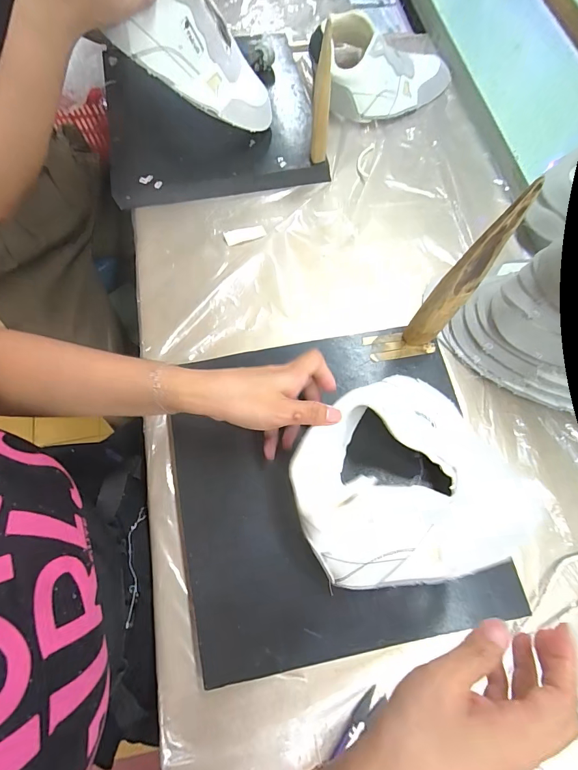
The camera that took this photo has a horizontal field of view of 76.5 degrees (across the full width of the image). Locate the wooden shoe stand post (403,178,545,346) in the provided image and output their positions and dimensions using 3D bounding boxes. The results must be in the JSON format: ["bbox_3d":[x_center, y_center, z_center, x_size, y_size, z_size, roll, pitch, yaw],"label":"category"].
[{"bbox_3d":[0.148,-0.083,0.334,0.030,0.221,0.027,-41,76,-14],"label":"wooden shoe stand post"}]

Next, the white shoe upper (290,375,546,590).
[{"bbox_3d":[0.115,0.082,0.332,0.218,0.060,0.178,-15,71,-6],"label":"white shoe upper"}]

